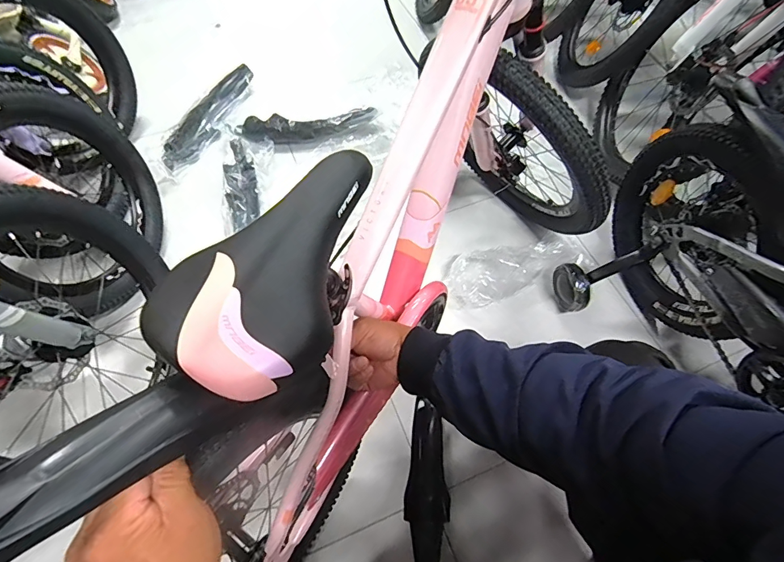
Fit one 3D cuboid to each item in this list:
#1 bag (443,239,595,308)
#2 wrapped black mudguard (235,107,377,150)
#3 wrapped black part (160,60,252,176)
[{"bbox_3d":[0.300,-0.036,1.031,0.355,0.056,0.136,-20,62,-11],"label":"bag"},{"bbox_3d":[-0.246,-0.440,1.227,0.397,0.086,0.079,-2,60,-1],"label":"wrapped black mudguard"},{"bbox_3d":[-0.530,-0.487,1.245,0.080,0.049,0.433,20,62,11],"label":"wrapped black part"}]

